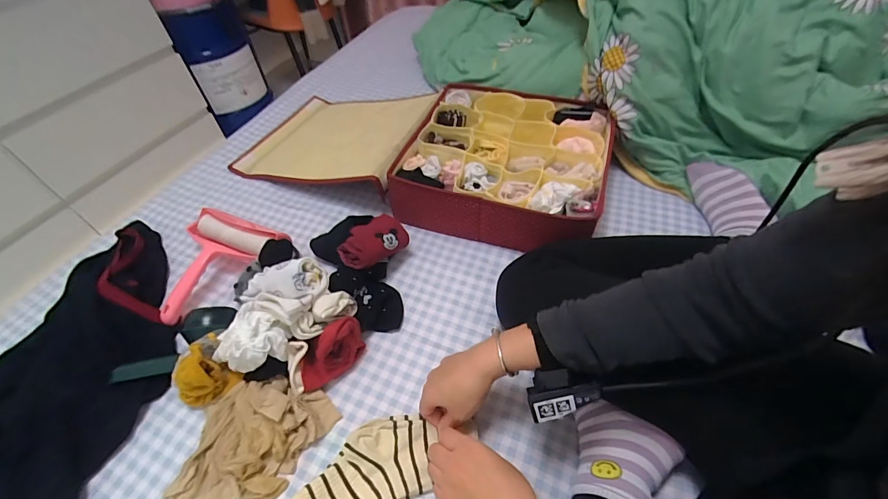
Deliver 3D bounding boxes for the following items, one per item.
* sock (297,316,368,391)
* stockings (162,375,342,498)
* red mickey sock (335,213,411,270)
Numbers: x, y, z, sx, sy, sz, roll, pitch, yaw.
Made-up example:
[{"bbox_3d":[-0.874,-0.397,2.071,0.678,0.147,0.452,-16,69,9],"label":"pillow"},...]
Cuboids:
[{"bbox_3d":[-0.143,0.128,0.476,0.091,0.064,0.037,-34,56,-24],"label":"sock"},{"bbox_3d":[-0.223,0.218,0.433,0.137,0.039,0.159,19,53,18],"label":"stockings"},{"bbox_3d":[-0.111,-0.014,0.589,0.073,0.029,0.103,32,58,27],"label":"red mickey sock"}]

